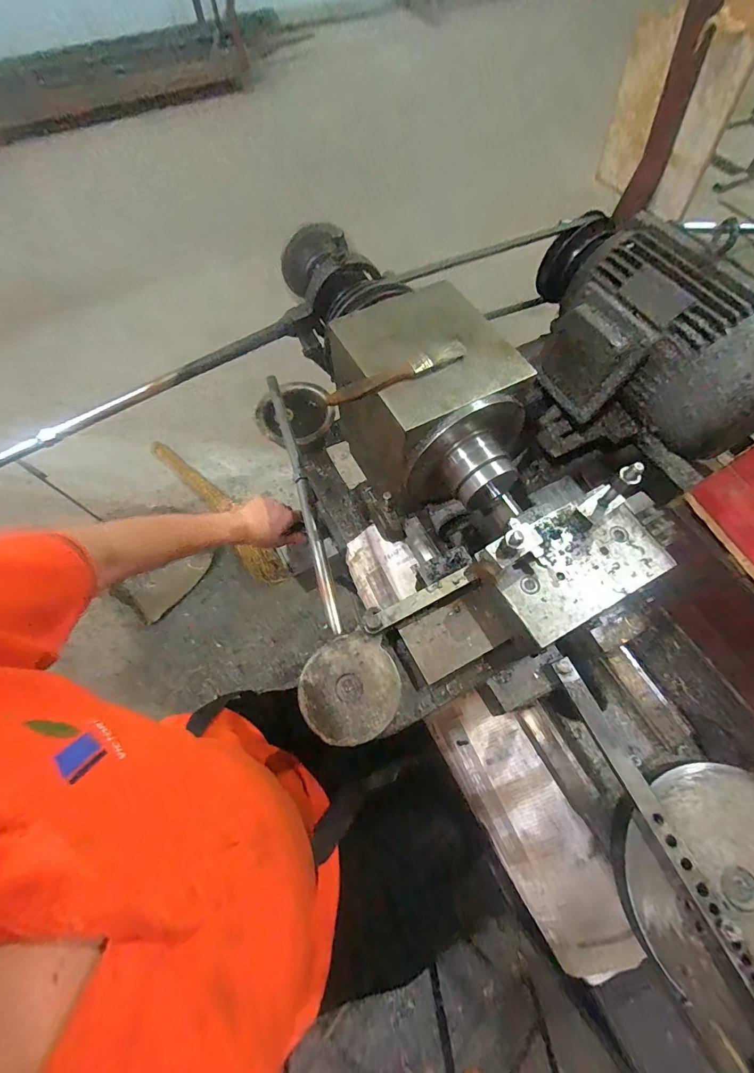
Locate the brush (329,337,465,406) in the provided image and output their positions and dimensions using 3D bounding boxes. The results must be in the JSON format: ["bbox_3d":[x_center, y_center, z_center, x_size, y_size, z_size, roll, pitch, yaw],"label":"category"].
[{"bbox_3d":[0.021,-0.163,0.411,0.152,0.013,0.022,-23,67,-11],"label":"brush"}]

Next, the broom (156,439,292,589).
[{"bbox_3d":[-0.580,-0.115,1.473,0.111,0.064,0.793,-39,71,-17],"label":"broom"}]

